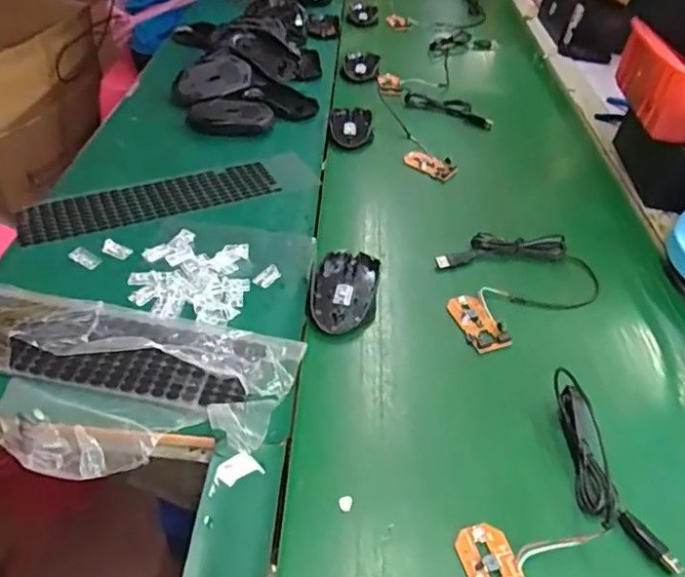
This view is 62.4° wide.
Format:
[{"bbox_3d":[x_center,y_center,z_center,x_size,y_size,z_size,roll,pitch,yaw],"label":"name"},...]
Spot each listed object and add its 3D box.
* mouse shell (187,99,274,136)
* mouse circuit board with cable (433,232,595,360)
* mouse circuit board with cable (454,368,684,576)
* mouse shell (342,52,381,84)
[{"bbox_3d":[-0.150,-0.230,0.765,0.109,0.030,0.057,-2,45,-13],"label":"mouse shell"},{"bbox_3d":[0.169,-0.009,0.587,0.186,0.025,0.126,-23,48,-29],"label":"mouse circuit board with cable"},{"bbox_3d":[0.141,0.142,0.405,0.142,0.023,0.165,-5,42,-13],"label":"mouse circuit board with cable"},{"bbox_3d":[0.032,-0.389,0.992,0.062,0.018,0.114,9,43,-1],"label":"mouse shell"}]

